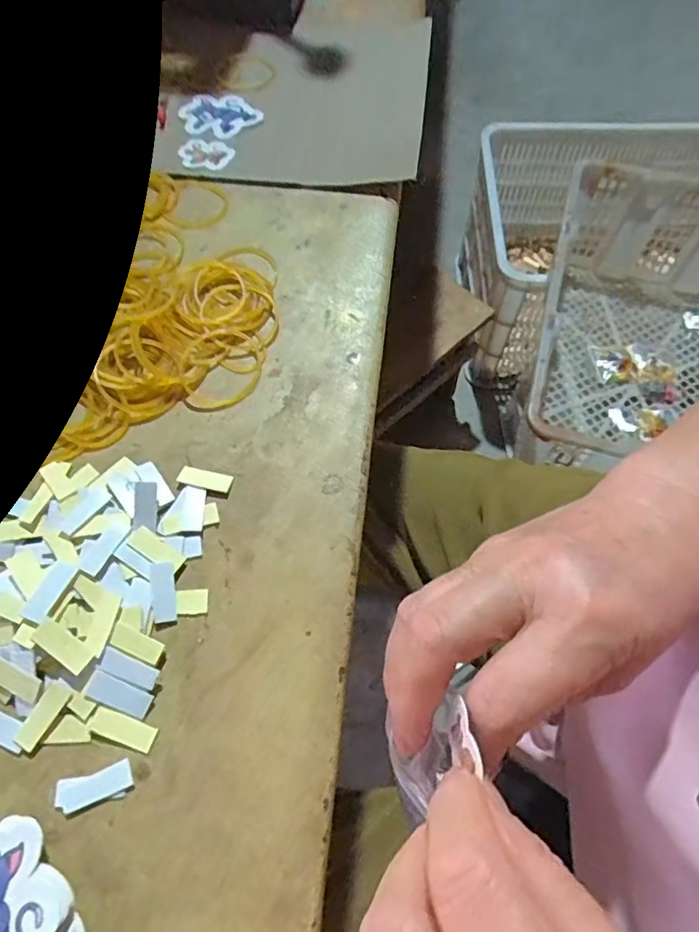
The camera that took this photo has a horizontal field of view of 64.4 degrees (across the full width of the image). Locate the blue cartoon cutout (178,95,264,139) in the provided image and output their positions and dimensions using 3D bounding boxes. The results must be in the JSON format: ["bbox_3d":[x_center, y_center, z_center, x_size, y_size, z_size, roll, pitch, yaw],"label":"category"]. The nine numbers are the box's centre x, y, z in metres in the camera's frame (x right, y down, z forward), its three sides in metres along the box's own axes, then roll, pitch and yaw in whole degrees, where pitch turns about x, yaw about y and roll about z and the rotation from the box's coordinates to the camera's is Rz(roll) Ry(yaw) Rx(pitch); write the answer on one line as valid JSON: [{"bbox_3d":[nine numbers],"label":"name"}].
[{"bbox_3d":[-0.097,-0.263,0.416,0.061,0.004,0.042,24,73,13],"label":"blue cartoon cutout"}]

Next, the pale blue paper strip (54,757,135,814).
[{"bbox_3d":[-0.106,0.133,0.230,0.030,0.004,0.013,-14,65,-9],"label":"pale blue paper strip"}]

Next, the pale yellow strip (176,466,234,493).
[{"bbox_3d":[-0.076,0.007,0.293,0.028,0.004,0.011,12,63,4],"label":"pale yellow strip"}]

